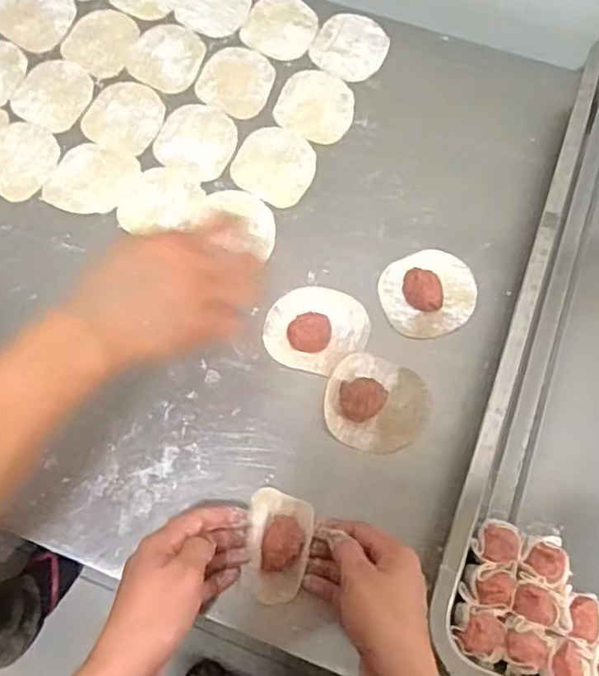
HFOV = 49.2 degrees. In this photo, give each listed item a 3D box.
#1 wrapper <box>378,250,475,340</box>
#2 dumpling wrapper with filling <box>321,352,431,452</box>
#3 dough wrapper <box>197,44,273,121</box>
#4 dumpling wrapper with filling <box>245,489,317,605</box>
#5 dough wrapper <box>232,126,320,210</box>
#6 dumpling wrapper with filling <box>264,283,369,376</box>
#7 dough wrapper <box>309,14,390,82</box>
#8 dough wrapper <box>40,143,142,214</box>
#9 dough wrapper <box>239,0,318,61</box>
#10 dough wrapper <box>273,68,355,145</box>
[{"bbox_3d":[0.112,-0.041,0.560,0.081,0.015,0.077,0,67,0],"label":"wrapper"},{"bbox_3d":[0.062,0.050,0.517,0.082,0.023,0.073,15,67,6],"label":"dumpling wrapper with filling"},{"bbox_3d":[-0.063,-0.261,0.658,0.073,0.004,0.087,18,68,7],"label":"dough wrapper"},{"bbox_3d":[-0.015,0.146,0.464,0.044,0.031,0.076,11,67,2],"label":"dumpling wrapper with filling"},{"bbox_3d":[-0.023,-0.164,0.618,0.075,0.004,0.082,0,67,0],"label":"dough wrapper"},{"bbox_3d":[0.015,-0.011,0.545,0.083,0.017,0.077,0,67,0],"label":"dumpling wrapper with filling"},{"bbox_3d":[0.054,-0.303,0.677,0.072,0.004,0.088,25,69,10],"label":"dough wrapper"},{"bbox_3d":[-0.195,-0.149,0.612,0.075,0.004,0.077,0,67,0],"label":"dough wrapper"},{"bbox_3d":[-0.020,-0.328,0.688,0.073,0.006,0.082,21,68,9],"label":"dough wrapper"},{"bbox_3d":[0.017,-0.230,0.644,0.075,0.004,0.084,18,68,7],"label":"dough wrapper"}]

